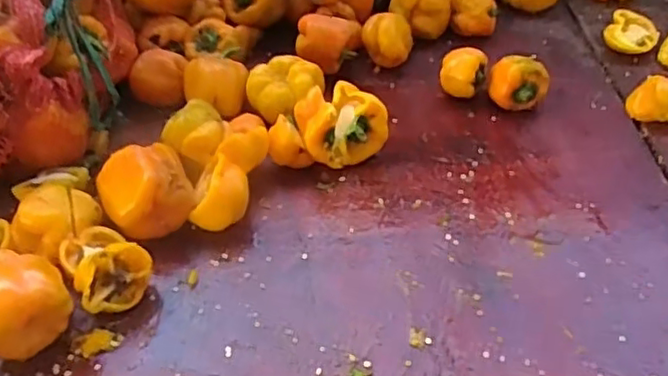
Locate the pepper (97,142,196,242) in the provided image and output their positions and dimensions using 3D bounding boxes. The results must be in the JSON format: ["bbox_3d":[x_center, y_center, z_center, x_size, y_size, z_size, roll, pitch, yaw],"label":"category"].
[{"bbox_3d":[-0.164,0.001,0.557,0.073,0.056,0.061,-22,47,-21],"label":"pepper"}]

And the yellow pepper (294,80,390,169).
[{"bbox_3d":[0.002,-0.059,0.621,0.078,0.067,0.067,-26,49,-24],"label":"yellow pepper"}]

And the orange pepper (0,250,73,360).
[{"bbox_3d":[-0.231,0.088,0.472,0.065,0.066,0.058,-24,48,-22],"label":"orange pepper"}]

